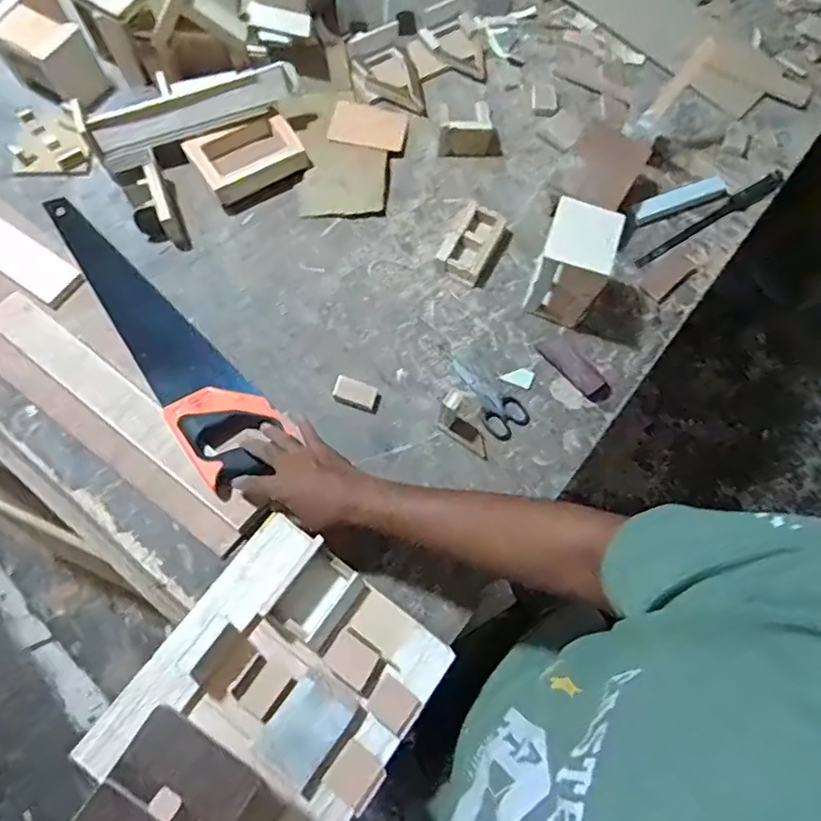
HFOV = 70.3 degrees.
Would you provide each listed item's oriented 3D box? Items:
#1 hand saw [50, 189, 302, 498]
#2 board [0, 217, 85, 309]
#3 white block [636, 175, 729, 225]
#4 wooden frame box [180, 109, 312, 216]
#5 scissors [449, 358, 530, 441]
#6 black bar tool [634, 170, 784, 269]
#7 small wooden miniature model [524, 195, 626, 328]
[{"bbox_3d":[-0.330,-0.112,0.766,0.111,0.040,0.505,-36,72,-14],"label":"hand saw"},{"bbox_3d":[-0.569,-0.236,0.787,0.290,0.013,0.062,33,72,9],"label":"board"},{"bbox_3d":[0.418,-0.326,0.895,0.177,0.011,0.037,-25,73,-11],"label":"white block"},{"bbox_3d":[-0.235,-0.367,0.843,0.155,0.042,0.111,-32,74,-13],"label":"wooden frame box"},{"bbox_3d":[0.098,-0.021,0.772,0.058,0.004,0.129,-38,76,-15],"label":"scissors"},{"bbox_3d":[0.465,-0.297,0.901,0.310,0.017,0.026,-31,74,-13],"label":"black bar tool"},{"bbox_3d":[0.208,-0.190,0.764,0.092,0.140,0.094,23,69,1],"label":"small wooden miniature model"}]

